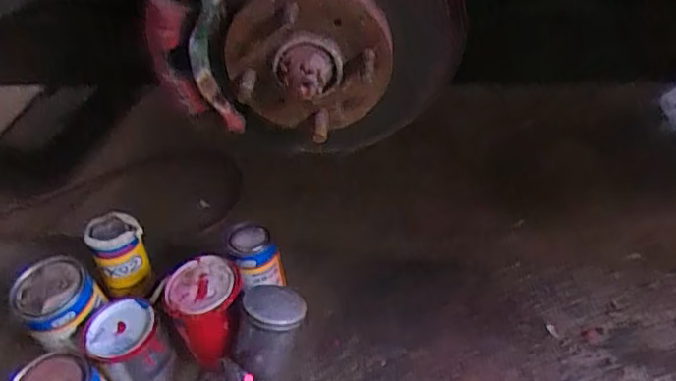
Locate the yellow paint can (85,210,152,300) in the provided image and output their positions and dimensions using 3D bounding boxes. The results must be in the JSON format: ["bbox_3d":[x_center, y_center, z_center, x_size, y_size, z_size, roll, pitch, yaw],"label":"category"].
[{"bbox_3d":[-0.328,0.102,0.923,0.080,0.110,0.066,-25,46,-20],"label":"yellow paint can"}]

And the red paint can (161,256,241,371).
[{"bbox_3d":[-0.177,0.164,0.826,0.103,0.103,0.109,-14,43,-10],"label":"red paint can"}]

